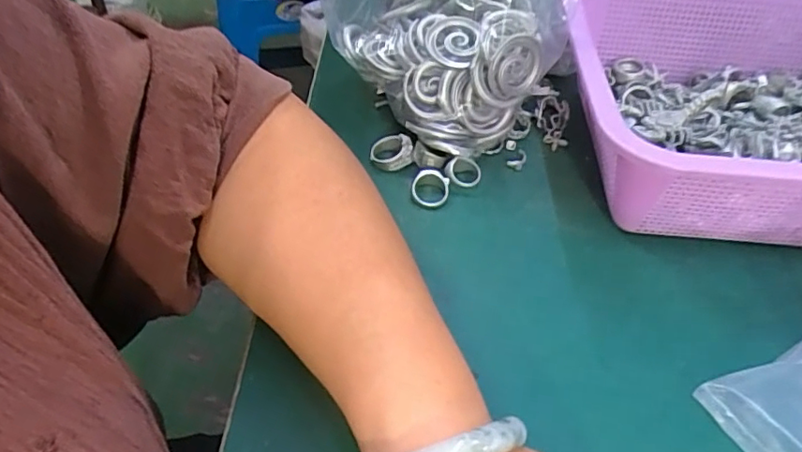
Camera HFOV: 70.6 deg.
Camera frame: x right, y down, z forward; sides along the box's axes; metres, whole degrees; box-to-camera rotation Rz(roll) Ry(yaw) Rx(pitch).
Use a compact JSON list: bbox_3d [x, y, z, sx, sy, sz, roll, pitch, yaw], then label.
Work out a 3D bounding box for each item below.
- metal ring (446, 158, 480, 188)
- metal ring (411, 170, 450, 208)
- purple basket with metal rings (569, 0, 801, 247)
[{"bbox_3d":[0.040,-0.035,0.363,0.023,0.005,0.018,13,86,-4],"label":"metal ring"},{"bbox_3d":[0.019,-0.024,0.354,0.026,0.006,0.026,3,69,-8],"label":"metal ring"},{"bbox_3d":[0.258,-0.076,0.368,0.316,0.084,0.220,1,47,-2],"label":"purple basket with metal rings"}]

